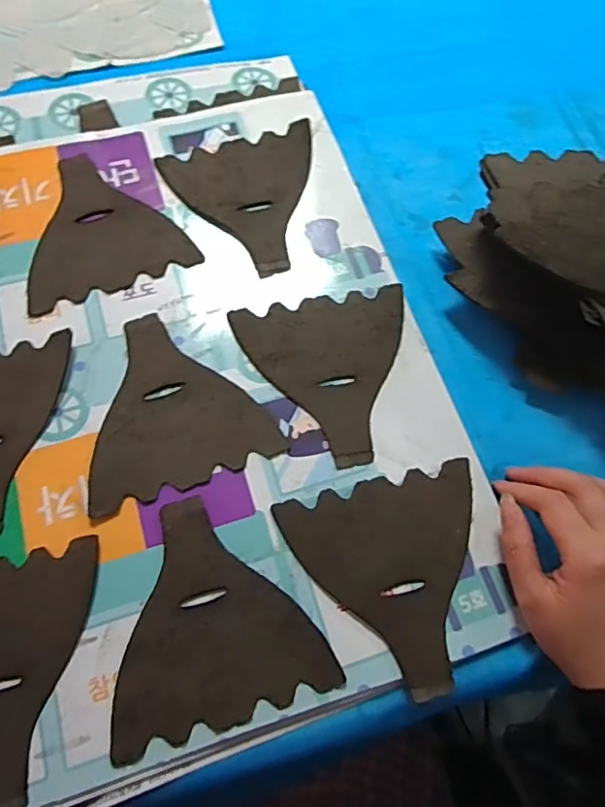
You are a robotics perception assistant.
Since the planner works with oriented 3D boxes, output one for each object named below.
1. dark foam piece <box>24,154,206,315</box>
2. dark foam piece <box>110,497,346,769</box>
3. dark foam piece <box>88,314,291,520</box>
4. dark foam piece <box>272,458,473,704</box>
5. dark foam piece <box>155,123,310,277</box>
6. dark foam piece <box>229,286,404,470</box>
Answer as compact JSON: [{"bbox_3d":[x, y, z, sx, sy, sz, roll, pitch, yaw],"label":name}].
[{"bbox_3d":[-0.164,-0.144,0.444,0.126,0.004,0.131,-21,71,-10],"label":"dark foam piece"},{"bbox_3d":[-0.057,0.124,0.340,0.124,0.004,0.129,-14,70,-7],"label":"dark foam piece"},{"bbox_3d":[-0.093,-0.004,0.391,0.127,0.004,0.129,-18,70,-9],"label":"dark foam piece"},{"bbox_3d":[0.062,0.110,0.352,0.125,0.004,0.127,-14,70,-7],"label":"dark foam piece"},{"bbox_3d":[-0.041,-0.163,0.454,0.120,0.007,0.131,-14,72,-8],"label":"dark foam piece"},{"bbox_3d":[0.021,-0.020,0.406,0.123,0.005,0.130,-7,69,-5],"label":"dark foam piece"}]

